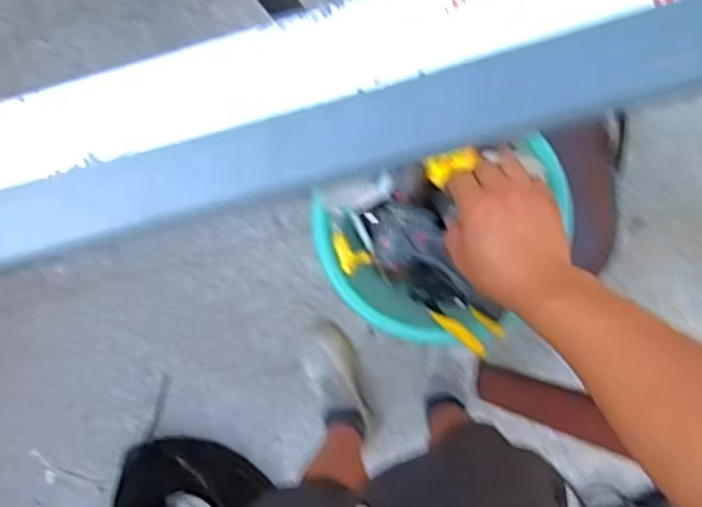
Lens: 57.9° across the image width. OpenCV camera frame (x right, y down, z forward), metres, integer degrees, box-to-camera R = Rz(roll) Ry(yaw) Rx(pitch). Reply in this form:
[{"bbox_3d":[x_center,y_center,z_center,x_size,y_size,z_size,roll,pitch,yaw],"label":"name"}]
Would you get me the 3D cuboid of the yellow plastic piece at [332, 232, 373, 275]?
[{"bbox_3d":[-0.002,-0.005,0.852,0.037,0.027,0.058,-30,91,9],"label":"yellow plastic piece"}]

